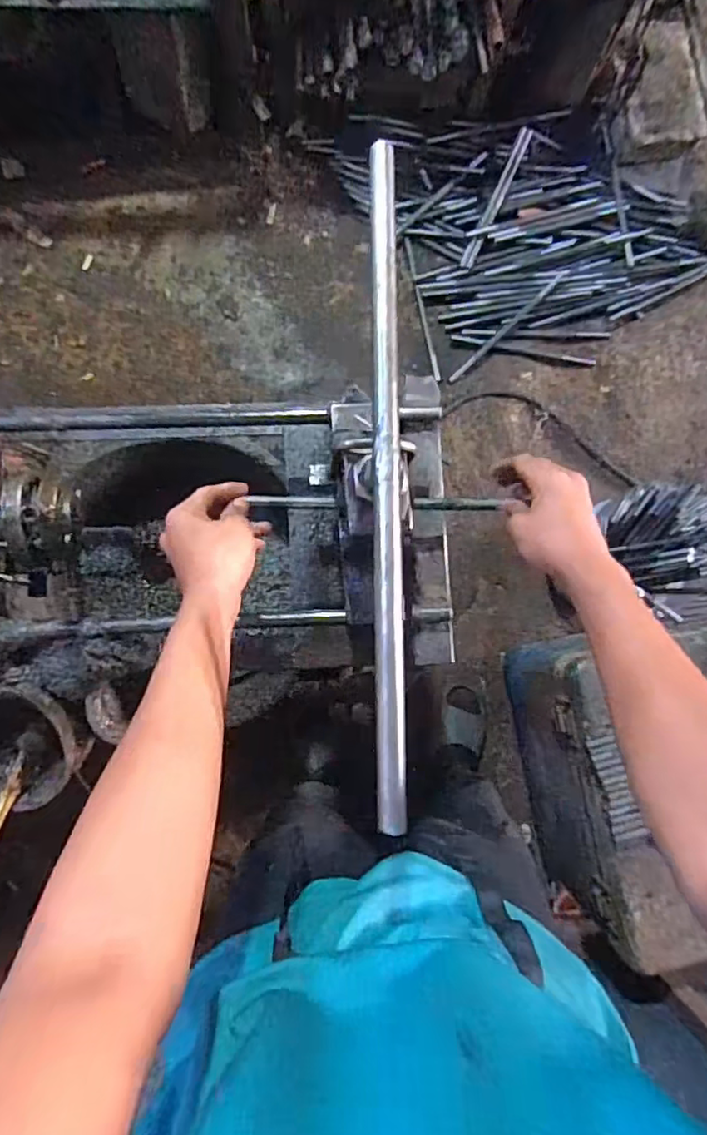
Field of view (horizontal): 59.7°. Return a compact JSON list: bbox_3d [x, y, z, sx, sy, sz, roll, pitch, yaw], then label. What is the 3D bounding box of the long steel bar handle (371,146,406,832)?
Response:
[{"bbox_3d":[0.024,-0.070,0.420,0.018,0.015,0.472,0,85,-2],"label":"long steel bar handle"}]

